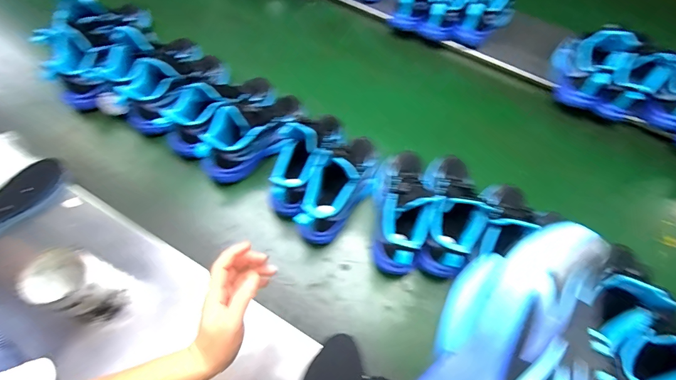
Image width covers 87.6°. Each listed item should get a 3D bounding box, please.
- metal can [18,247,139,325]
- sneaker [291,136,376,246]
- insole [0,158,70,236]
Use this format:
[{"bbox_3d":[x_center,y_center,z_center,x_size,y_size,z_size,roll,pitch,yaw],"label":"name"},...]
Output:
[{"bbox_3d":[-0.382,0.145,0.530,0.092,0.123,0.082,17,62,6],"label":"metal can"},{"bbox_3d":[0.010,-0.016,0.640,0.082,0.143,0.241,33,65,14],"label":"sneaker"},{"bbox_3d":[-0.589,0.032,0.617,0.083,0.031,0.223,40,67,17],"label":"insole"}]

